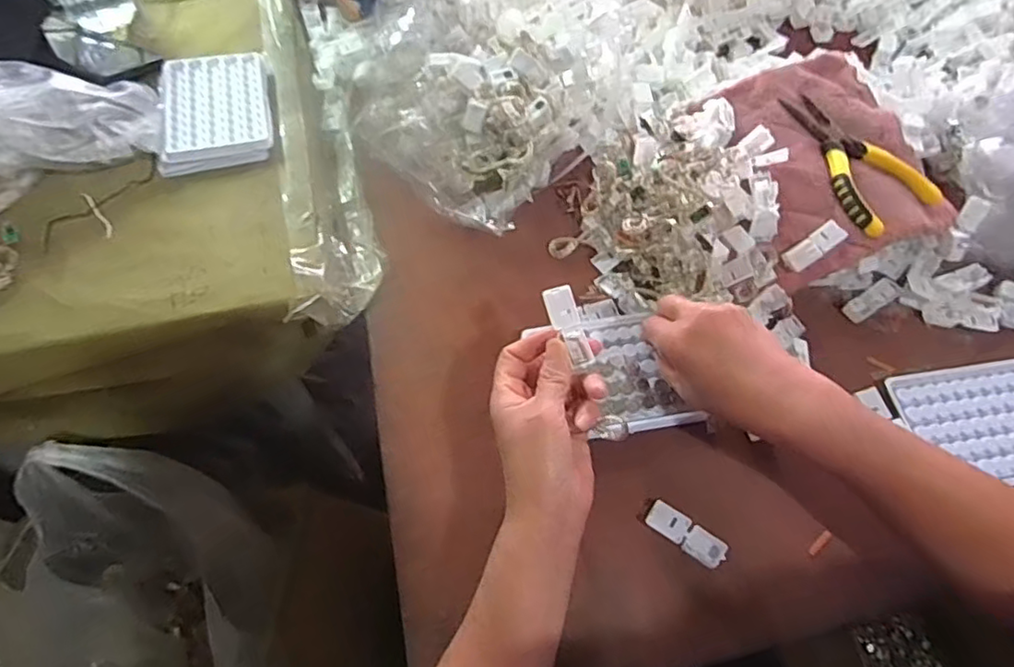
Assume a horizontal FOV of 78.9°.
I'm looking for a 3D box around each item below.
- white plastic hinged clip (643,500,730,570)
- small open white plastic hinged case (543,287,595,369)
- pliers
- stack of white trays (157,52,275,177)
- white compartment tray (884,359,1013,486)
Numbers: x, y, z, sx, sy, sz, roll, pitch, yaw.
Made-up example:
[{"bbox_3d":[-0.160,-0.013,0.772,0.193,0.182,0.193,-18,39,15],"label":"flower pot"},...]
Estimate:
[{"bbox_3d":[0.125,0.140,0.431,0.056,0.008,0.019,32,67,16],"label":"white plastic hinged clip"},{"bbox_3d":[0.042,-0.005,0.408,0.019,0.007,0.055,-24,88,-12],"label":"small open white plastic hinged case"},{"bbox_3d":[0.312,-0.158,0.555,0.100,0.026,0.144,-24,65,-12],"label":"pliers"},{"bbox_3d":[-0.271,-0.210,0.575,0.096,0.020,0.129,-13,63,-6],"label":"stack of white trays"},{"bbox_3d":[0.374,0.069,0.479,0.126,0.009,0.095,-8,62,-4],"label":"white compartment tray"}]

